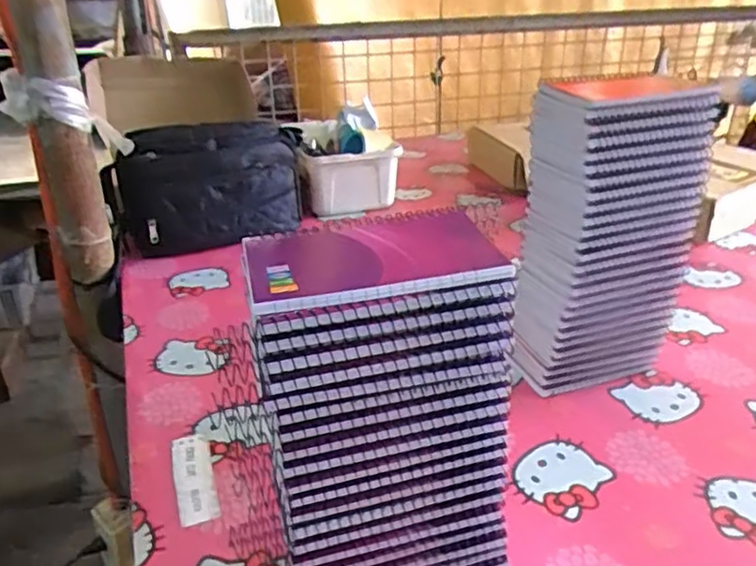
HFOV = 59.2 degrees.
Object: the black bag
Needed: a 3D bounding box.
[{"bbox_3d":[-0.246,-0.143,0.976,0.273,0.160,0.107,-10,30,-17],"label":"black bag"}]

